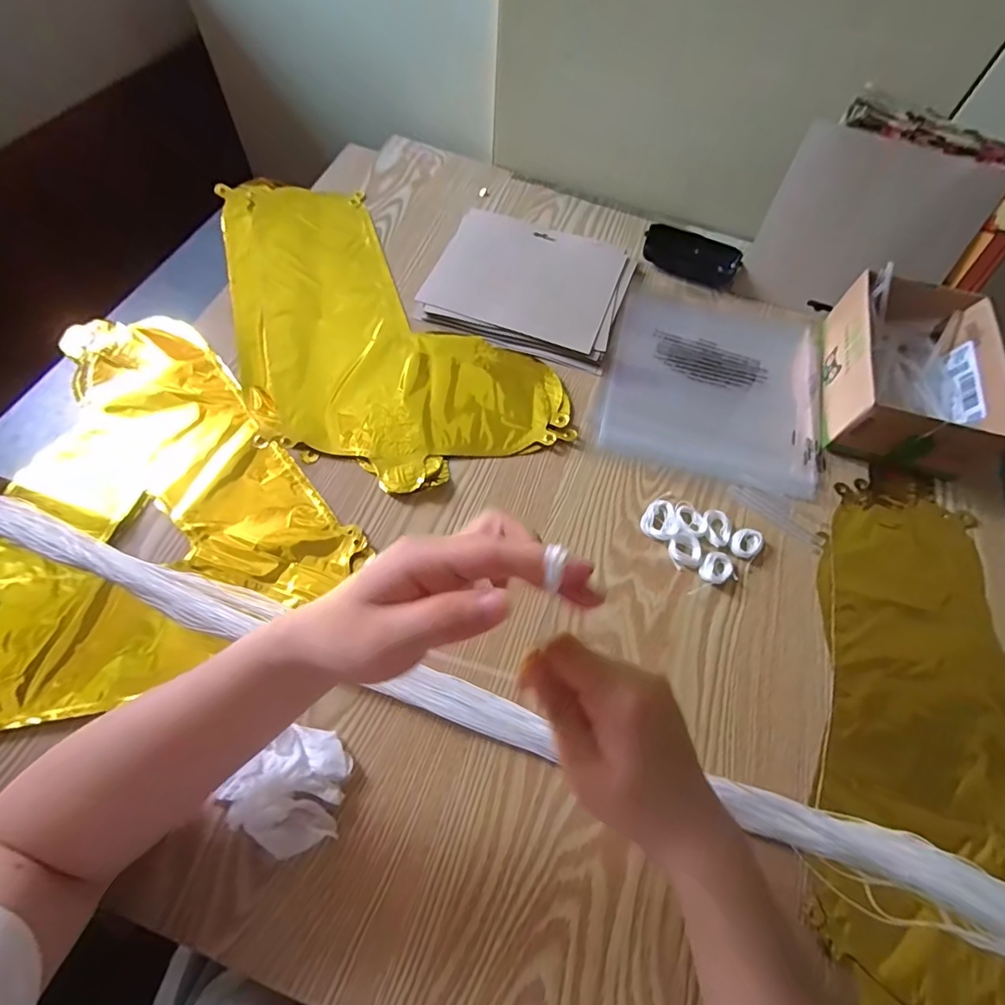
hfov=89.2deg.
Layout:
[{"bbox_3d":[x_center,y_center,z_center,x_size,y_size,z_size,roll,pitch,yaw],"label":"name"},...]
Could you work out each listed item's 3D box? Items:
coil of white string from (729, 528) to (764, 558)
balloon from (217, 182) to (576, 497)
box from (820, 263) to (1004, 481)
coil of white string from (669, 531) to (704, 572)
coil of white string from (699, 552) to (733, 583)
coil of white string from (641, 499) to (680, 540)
[{"bbox_3d":[0.208,0.035,0.434,0.032,0.007,0.023,-29,68,-17],"label":"coil of white string"},{"bbox_3d":[-0.152,-0.179,0.513,0.230,0.016,0.437,-36,71,-20],"label":"balloon"},{"bbox_3d":[0.395,-0.130,0.495,0.133,0.063,0.202,15,63,4],"label":"box"},{"bbox_3d":[0.154,0.039,0.425,0.029,0.005,0.029,2,63,-3],"label":"coil of white string"},{"bbox_3d":[0.177,0.055,0.421,0.030,0.007,0.023,-38,71,-20],"label":"coil of white string"},{"bbox_3d":[0.137,0.015,0.438,0.030,0.008,0.038,26,64,9],"label":"coil of white string"}]

